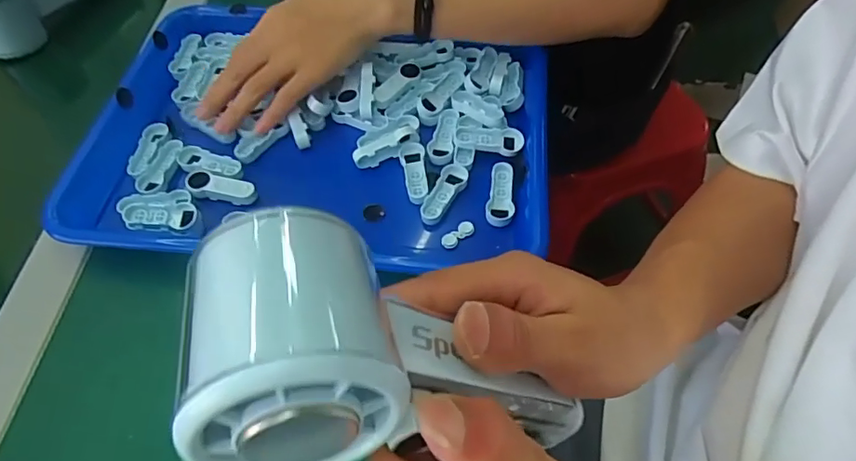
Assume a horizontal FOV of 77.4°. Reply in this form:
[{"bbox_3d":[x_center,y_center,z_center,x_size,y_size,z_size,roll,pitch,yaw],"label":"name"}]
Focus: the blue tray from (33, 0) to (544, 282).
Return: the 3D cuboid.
[{"bbox_3d":[-0.078,-0.078,0.409,0.336,0.036,0.240,4,58,5],"label":"blue tray"}]

